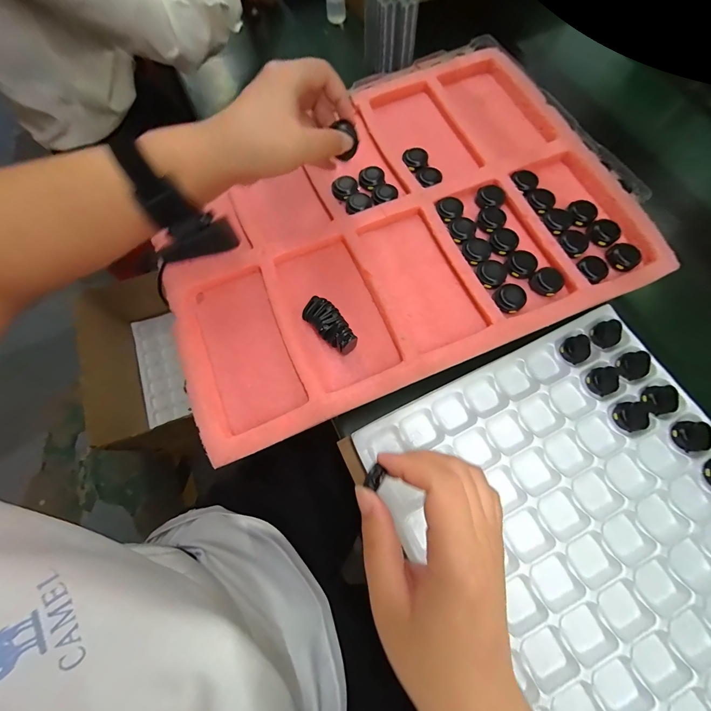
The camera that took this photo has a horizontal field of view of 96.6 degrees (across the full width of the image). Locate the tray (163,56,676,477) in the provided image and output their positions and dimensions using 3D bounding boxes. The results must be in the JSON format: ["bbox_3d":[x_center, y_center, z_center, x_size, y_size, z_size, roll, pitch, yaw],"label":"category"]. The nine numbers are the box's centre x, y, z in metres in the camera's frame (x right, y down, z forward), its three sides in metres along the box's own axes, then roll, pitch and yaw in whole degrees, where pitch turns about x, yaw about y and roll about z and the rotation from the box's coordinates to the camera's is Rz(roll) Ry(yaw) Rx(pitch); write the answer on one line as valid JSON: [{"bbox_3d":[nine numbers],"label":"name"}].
[{"bbox_3d":[0.034,-0.153,0.358,0.491,0.040,0.371,-21,72,-8],"label":"tray"}]

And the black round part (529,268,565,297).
[{"bbox_3d":[0.199,-0.076,0.328,0.031,0.008,0.028,-35,74,-12],"label":"black round part"}]

